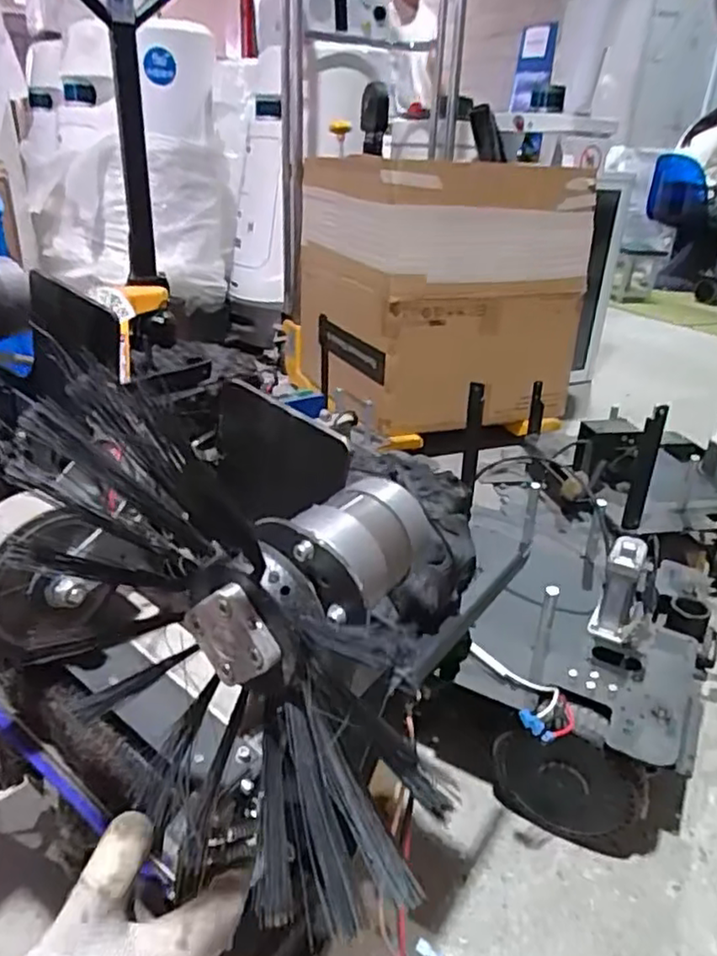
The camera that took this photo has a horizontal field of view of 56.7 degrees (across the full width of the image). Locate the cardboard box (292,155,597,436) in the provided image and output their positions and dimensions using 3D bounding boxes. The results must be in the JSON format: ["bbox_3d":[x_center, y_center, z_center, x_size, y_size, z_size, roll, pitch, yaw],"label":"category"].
[{"bbox_3d":[0.187,-0.558,1.895,0.544,0.590,0.698,-11,29,-26],"label":"cardboard box"}]

